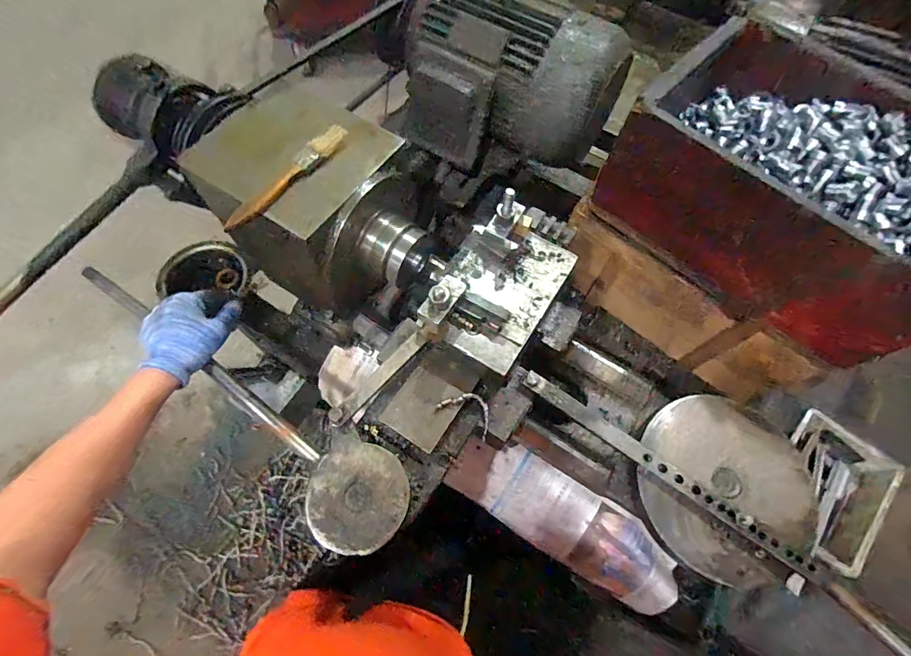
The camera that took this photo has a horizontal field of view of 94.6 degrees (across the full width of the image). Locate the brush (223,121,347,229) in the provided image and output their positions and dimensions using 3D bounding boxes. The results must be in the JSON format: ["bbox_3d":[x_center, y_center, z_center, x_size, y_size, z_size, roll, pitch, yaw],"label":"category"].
[{"bbox_3d":[-0.160,-0.144,0.399,0.021,0.016,0.149,35,68,13],"label":"brush"}]

